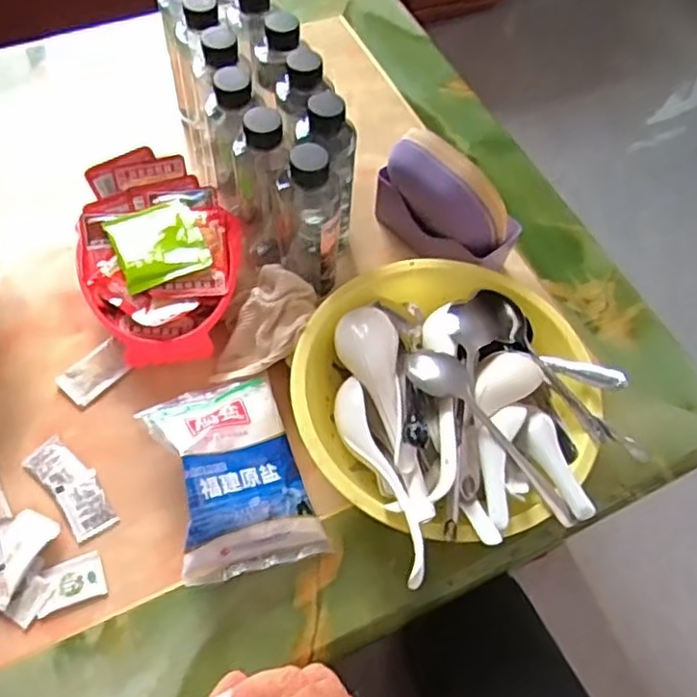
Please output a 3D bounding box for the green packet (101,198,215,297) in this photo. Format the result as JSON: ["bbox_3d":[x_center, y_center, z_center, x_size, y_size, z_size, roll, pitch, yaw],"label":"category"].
[{"bbox_3d":[-0.175,-0.098,0.635,0.079,0.009,0.088,-20,64,-15],"label":"green packet"}]

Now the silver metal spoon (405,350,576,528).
[{"bbox_3d":[0.105,0.068,0.550,0.040,0.027,0.183,-27,66,-18],"label":"silver metal spoon"}]

